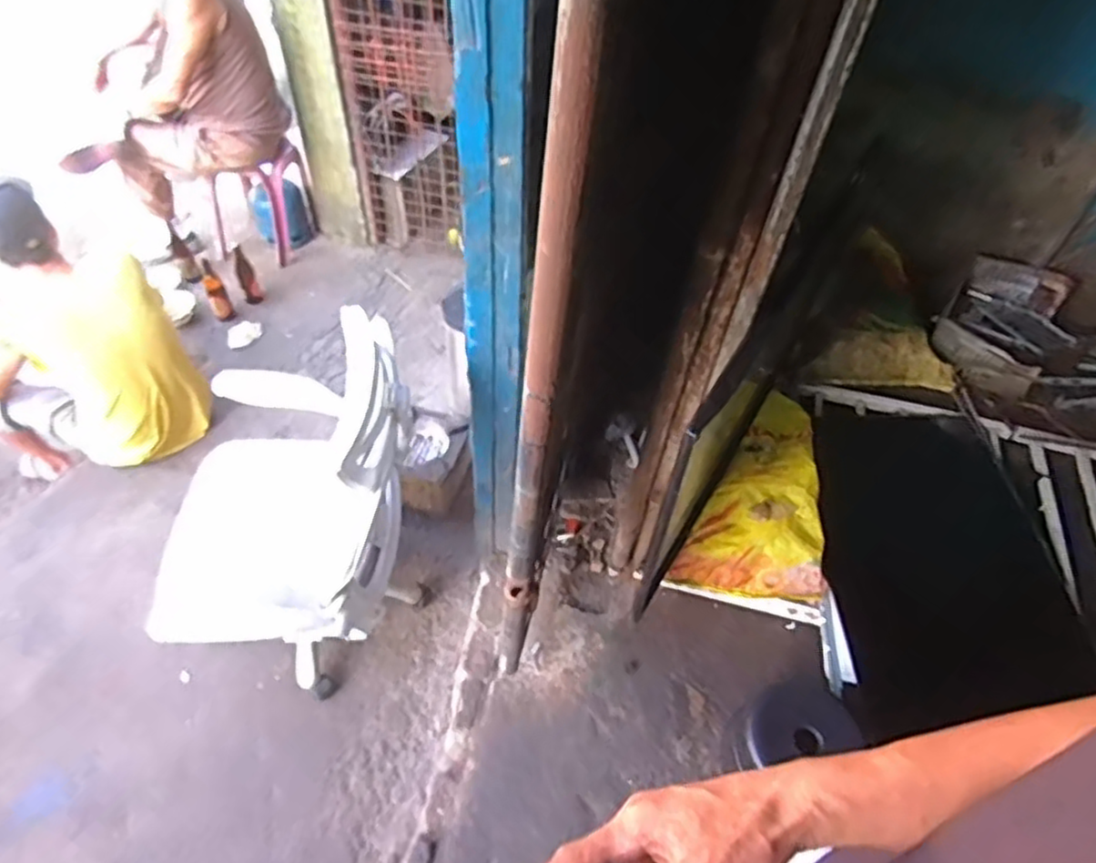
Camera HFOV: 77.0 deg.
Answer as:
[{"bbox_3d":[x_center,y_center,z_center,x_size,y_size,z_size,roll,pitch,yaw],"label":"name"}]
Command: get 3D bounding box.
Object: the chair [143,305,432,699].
[{"bbox_3d":[-0.528,0.112,1.424,0.481,0.850,0.564,-7,51,-11],"label":"chair"}]

